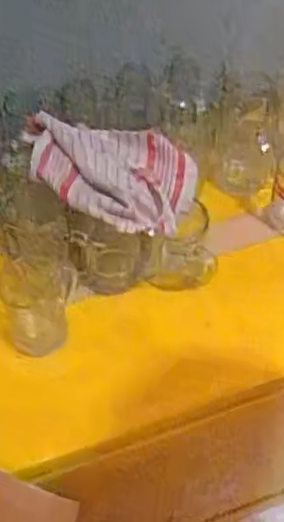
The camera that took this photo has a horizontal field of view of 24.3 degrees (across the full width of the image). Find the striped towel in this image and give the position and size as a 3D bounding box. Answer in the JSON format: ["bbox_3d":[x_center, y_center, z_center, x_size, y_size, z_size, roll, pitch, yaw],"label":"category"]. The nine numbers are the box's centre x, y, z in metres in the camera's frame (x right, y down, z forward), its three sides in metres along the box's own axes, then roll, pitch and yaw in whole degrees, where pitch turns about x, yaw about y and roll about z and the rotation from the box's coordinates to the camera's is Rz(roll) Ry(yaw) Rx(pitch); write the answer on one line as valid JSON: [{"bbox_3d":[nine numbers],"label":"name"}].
[{"bbox_3d":[-0.044,-0.094,0.730,0.186,0.077,0.147,13,50,12],"label":"striped towel"}]

